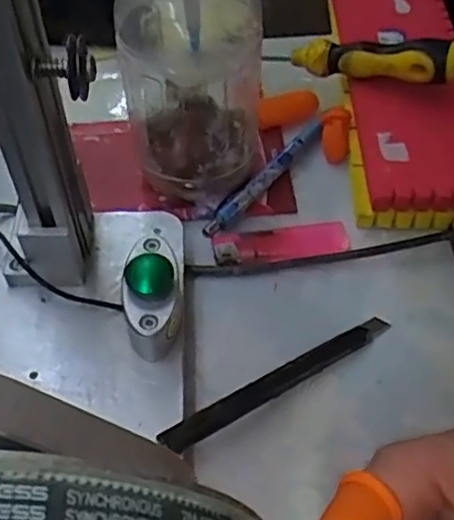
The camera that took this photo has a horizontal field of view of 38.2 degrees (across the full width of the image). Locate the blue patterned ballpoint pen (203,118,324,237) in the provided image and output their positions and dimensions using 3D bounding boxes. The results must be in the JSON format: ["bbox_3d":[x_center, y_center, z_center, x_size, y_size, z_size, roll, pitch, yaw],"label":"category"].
[{"bbox_3d":[0.025,-0.052,0.411,0.011,0.013,0.117,33,59,21],"label":"blue patterned ballpoint pen"}]

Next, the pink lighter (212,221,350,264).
[{"bbox_3d":[0.031,-0.009,0.381,0.077,0.008,0.021,-6,54,-6],"label":"pink lighter"}]

